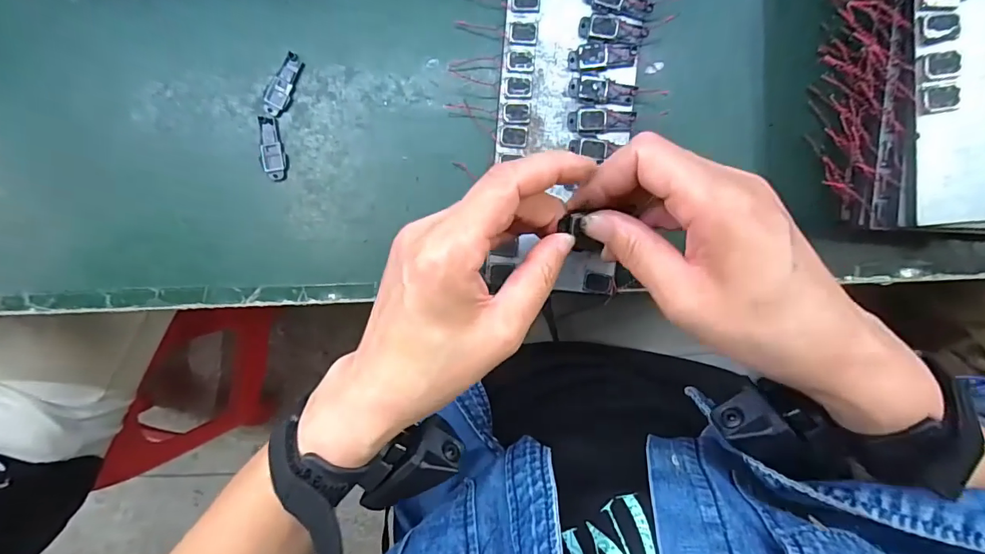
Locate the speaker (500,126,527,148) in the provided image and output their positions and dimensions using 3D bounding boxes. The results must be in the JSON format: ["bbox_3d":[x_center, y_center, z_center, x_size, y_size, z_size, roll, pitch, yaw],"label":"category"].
[{"bbox_3d":[0.013,-0.086,0.285,0.016,0.004,0.013,2,97,3],"label":"speaker"}]

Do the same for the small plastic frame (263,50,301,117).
[{"bbox_3d":[-0.135,-0.123,0.295,0.013,0.004,0.040,31,97,-1],"label":"small plastic frame"}]

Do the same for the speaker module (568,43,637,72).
[{"bbox_3d":[0.065,-0.131,0.276,0.039,0.004,0.015,-2,96,3],"label":"speaker module"}]

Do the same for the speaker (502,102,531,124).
[{"bbox_3d":[0.015,-0.100,0.283,0.017,0.004,0.014,2,97,3],"label":"speaker"}]

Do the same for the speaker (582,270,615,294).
[{"bbox_3d":[0.066,0.003,0.288,0.018,0.004,0.014,5,97,2],"label":"speaker"}]

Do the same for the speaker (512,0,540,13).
[{"bbox_3d":[0.020,-0.165,0.277,0.017,0.004,0.013,2,97,3],"label":"speaker"}]

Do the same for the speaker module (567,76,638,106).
[{"bbox_3d":[0.066,-0.112,0.280,0.039,0.007,0.014,8,97,2],"label":"speaker module"}]

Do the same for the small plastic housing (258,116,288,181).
[{"bbox_3d":[-0.143,-0.083,0.300,0.015,0.004,0.039,-6,96,4],"label":"small plastic housing"}]

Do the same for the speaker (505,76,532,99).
[{"bbox_3d":[0.016,-0.115,0.282,0.017,0.004,0.012,6,97,2],"label":"speaker"}]

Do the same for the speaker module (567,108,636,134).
[{"bbox_3d":[0.067,-0.094,0.281,0.041,0.007,0.015,-3,96,3],"label":"speaker module"}]

